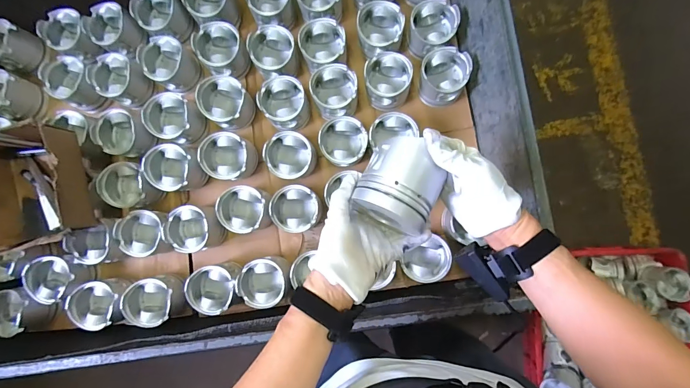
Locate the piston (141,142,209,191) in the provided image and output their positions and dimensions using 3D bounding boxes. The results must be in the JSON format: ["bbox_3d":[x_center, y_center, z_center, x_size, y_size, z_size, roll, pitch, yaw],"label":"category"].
[{"bbox_3d":[-0.343,-0.052,0.714,0.096,0.075,0.090,0,86,3],"label":"piston"}]

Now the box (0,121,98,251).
[{"bbox_3d":[-0.576,-0.010,0.642,0.167,0.108,0.204,-10,85,2],"label":"box"}]

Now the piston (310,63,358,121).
[{"bbox_3d":[-0.021,-0.208,0.722,0.092,0.077,0.102,-4,85,3],"label":"piston"}]

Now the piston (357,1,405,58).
[{"bbox_3d":[0.070,-0.335,0.725,0.091,0.066,0.095,0,86,3],"label":"piston"}]

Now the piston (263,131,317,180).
[{"bbox_3d":[-0.112,-0.074,0.713,0.093,0.079,0.092,2,86,3],"label":"piston"}]

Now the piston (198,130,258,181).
[{"bbox_3d":[-0.239,-0.075,0.709,0.093,0.074,0.089,0,86,3],"label":"piston"}]

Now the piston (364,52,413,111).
[{"bbox_3d":[0.090,-0.228,0.724,0.093,0.079,0.101,3,86,3],"label":"piston"}]

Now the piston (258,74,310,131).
[{"bbox_3d":[-0.121,-0.185,0.723,0.090,0.077,0.096,0,86,3],"label":"piston"}]

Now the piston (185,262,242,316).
[{"bbox_3d":[-0.253,0.188,0.699,0.092,0.077,0.091,0,86,3],"label":"piston"}]

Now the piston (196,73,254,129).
[{"bbox_3d":[-0.241,-0.185,0.718,0.104,0.084,0.090,32,88,5],"label":"piston"}]

